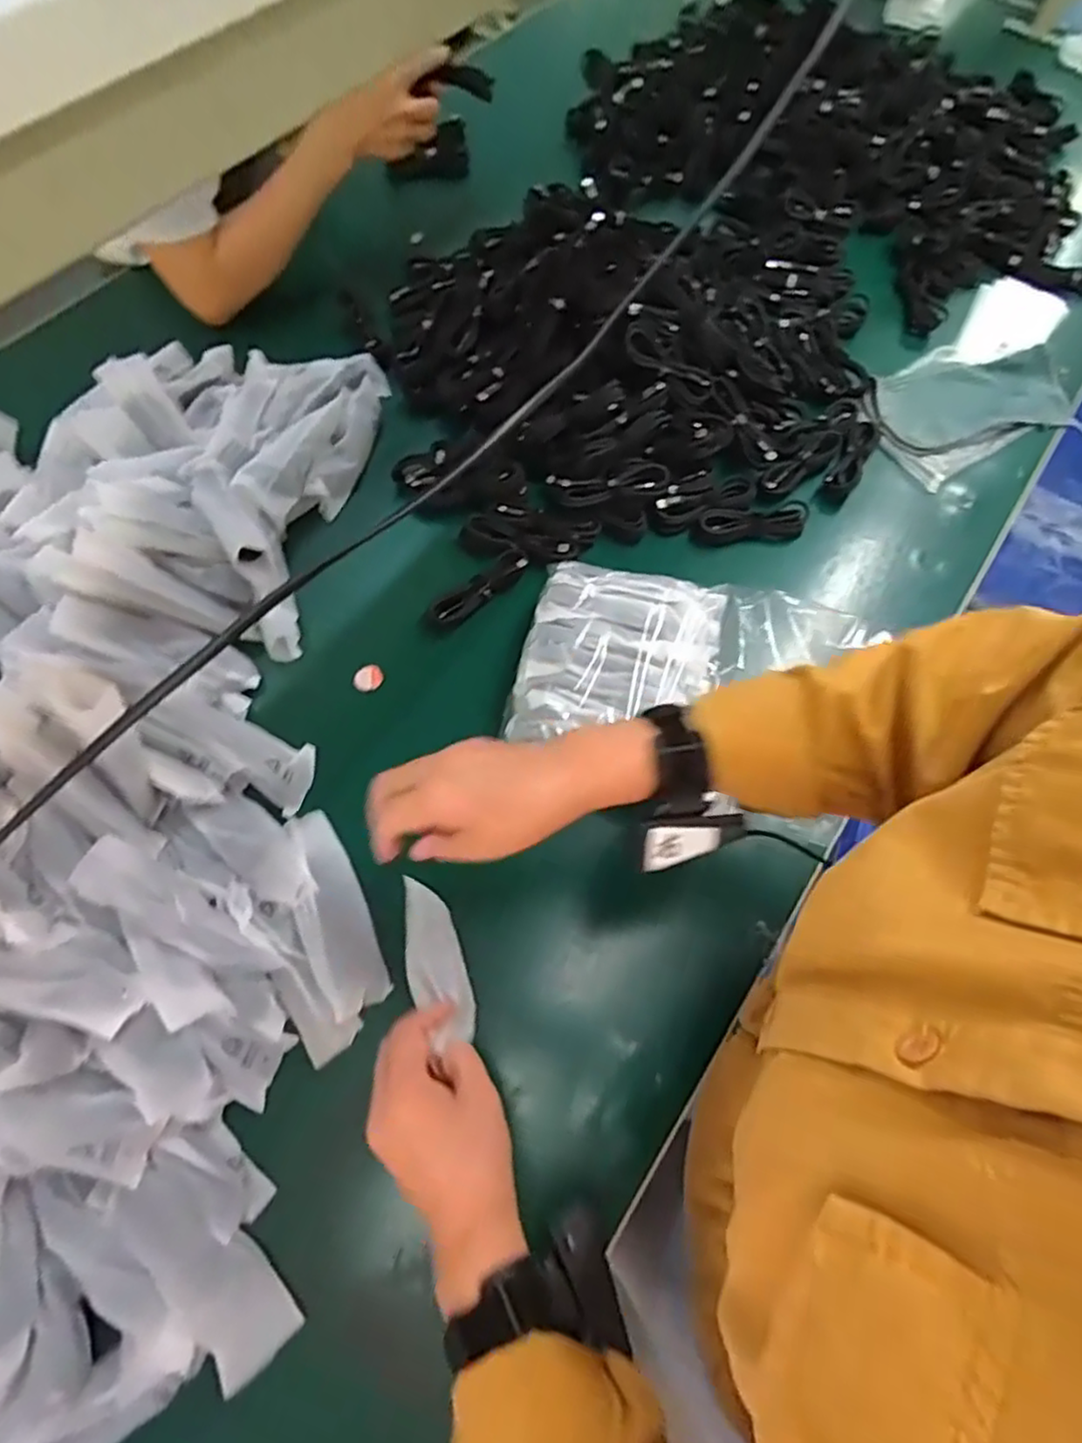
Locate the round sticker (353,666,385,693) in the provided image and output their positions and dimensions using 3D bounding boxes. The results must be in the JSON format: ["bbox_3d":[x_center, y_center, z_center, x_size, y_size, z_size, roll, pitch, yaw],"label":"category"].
[{"bbox_3d":[-0.157,-0.040,0.631,0.027,0.004,0.025,1,66,-2],"label":"round sticker"}]

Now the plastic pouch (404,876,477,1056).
[{"bbox_3d":[-0.075,0.165,0.484,0.039,0.029,0.132,-18,45,-11],"label":"plastic pouch"}]

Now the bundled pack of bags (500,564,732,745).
[{"bbox_3d":[0.065,-0.046,0.601,0.160,0.065,0.174,18,66,5],"label":"bundled pack of bags"}]

